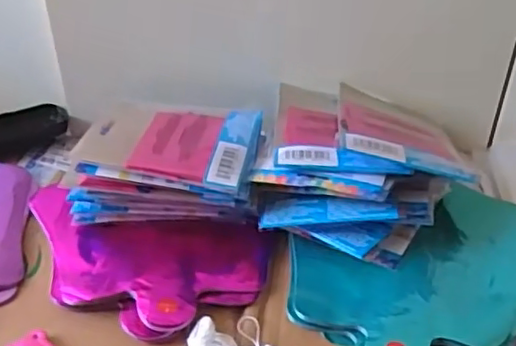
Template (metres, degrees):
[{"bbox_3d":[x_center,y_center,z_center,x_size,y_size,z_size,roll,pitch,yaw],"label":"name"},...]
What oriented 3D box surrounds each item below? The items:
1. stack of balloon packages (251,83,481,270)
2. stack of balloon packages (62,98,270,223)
[{"bbox_3d":[0.093,-0.007,0.580,0.176,0.090,0.186,8,35,9],"label":"stack of balloon packages"},{"bbox_3d":[-0.078,-0.005,0.583,0.155,0.075,0.112,7,35,8],"label":"stack of balloon packages"}]

